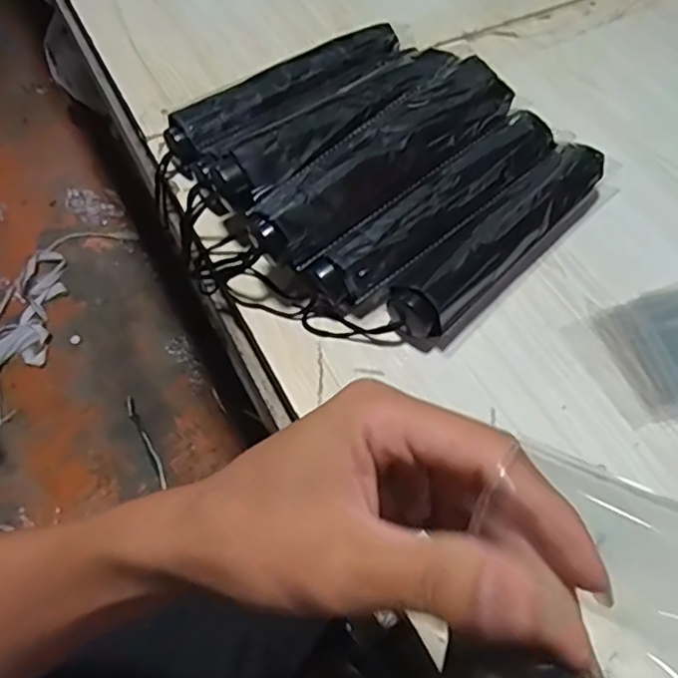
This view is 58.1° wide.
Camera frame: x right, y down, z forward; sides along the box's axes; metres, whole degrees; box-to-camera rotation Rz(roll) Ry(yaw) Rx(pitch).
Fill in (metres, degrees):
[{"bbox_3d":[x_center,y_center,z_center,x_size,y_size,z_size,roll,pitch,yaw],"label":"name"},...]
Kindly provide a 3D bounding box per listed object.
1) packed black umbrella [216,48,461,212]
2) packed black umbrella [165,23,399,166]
[{"bbox_3d":[0.001,-0.179,0.505,0.225,0.037,0.048,-35,66,-19],"label":"packed black umbrella"},{"bbox_3d":[-0.047,-0.229,0.577,0.239,0.051,0.057,-34,66,-17],"label":"packed black umbrella"}]

